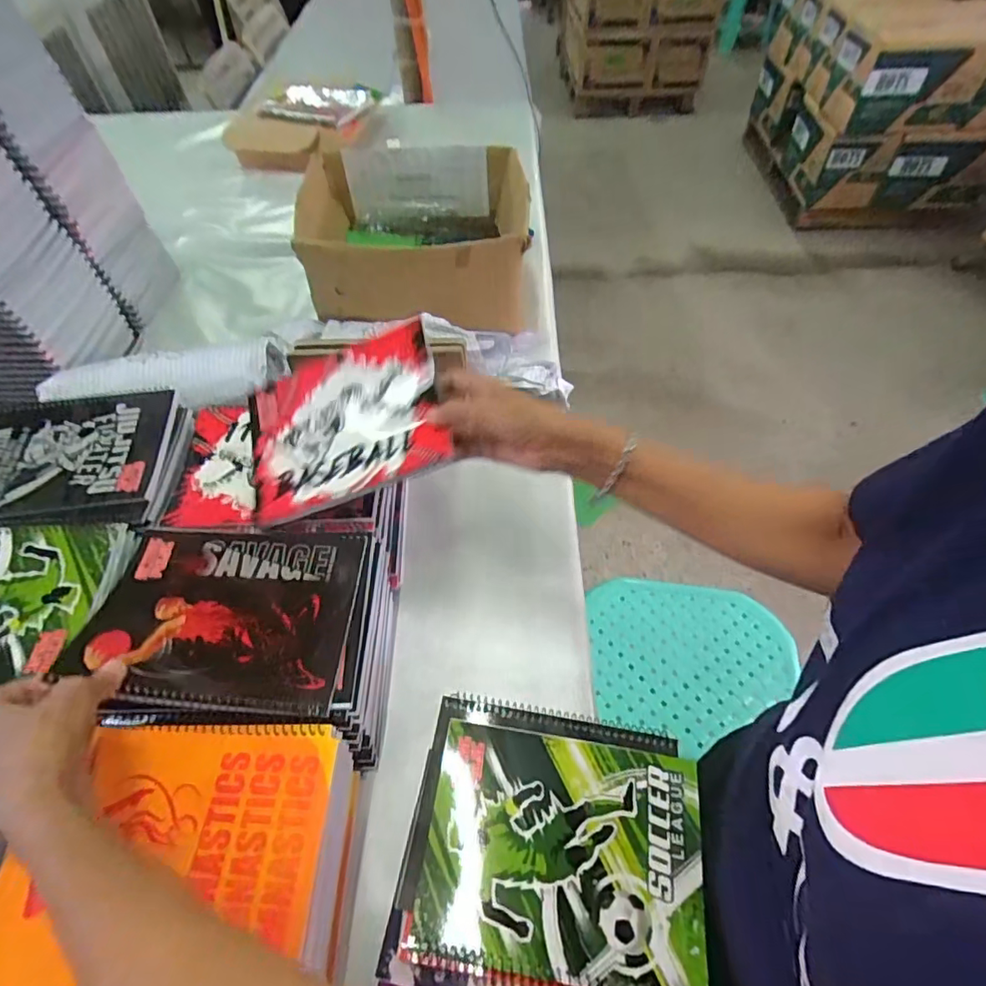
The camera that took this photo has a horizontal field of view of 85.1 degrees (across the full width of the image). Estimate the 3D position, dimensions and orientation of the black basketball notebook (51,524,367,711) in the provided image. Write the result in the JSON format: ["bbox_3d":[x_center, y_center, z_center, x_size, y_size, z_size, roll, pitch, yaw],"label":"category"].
[{"bbox_3d":[-0.212,0.091,0.426,0.189,0.014,0.147,4,51,-2],"label":"black basketball notebook"}]

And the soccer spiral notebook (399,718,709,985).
[{"bbox_3d":[0.051,0.264,0.399,0.200,0.007,0.152,7,55,6],"label":"soccer spiral notebook"}]

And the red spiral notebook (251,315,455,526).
[{"bbox_3d":[-0.137,-0.063,0.481,0.186,0.015,0.142,-19,70,13],"label":"red spiral notebook"}]

